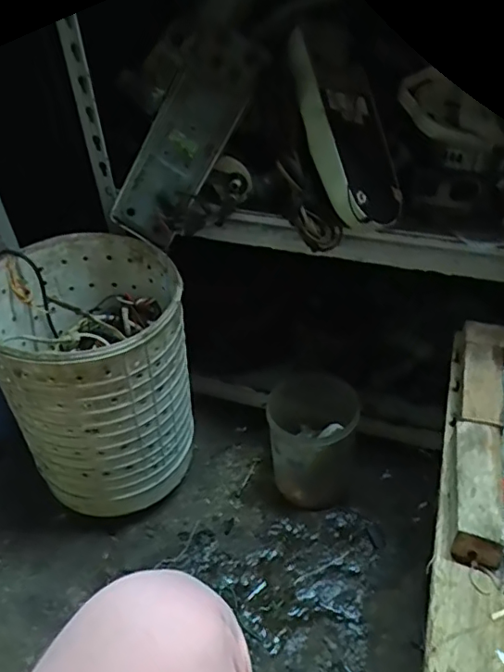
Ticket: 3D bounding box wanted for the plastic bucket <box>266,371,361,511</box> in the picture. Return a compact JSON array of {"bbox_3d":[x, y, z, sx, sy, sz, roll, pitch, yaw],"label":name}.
[{"bbox_3d":[0.096,0.172,0.865,0.130,0.175,0.133,-2,39,2],"label":"plastic bucket"}]

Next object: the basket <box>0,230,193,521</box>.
[{"bbox_3d":[-0.213,0.069,0.783,0.253,0.337,0.246,-22,42,-21],"label":"basket"}]

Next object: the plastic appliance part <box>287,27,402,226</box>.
[{"bbox_3d":[0.117,-0.253,0.672,0.115,0.251,0.052,-13,-5,-29],"label":"plastic appliance part"}]

